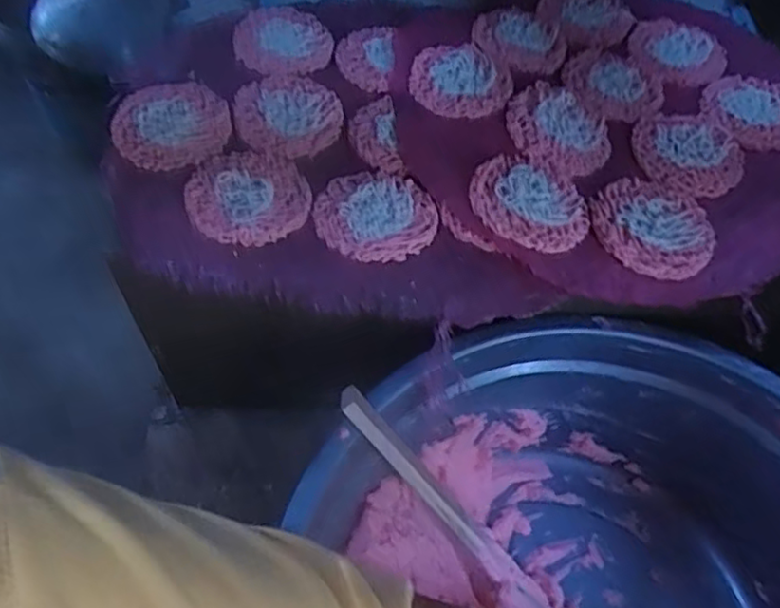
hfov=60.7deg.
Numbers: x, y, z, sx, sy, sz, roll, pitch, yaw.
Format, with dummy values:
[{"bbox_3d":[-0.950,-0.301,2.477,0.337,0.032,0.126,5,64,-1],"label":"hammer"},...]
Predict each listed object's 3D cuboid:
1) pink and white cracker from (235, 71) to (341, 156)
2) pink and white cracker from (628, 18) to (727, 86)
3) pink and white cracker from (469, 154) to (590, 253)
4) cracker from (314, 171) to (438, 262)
[{"bbox_3d":[-0.074,-0.143,0.486,0.075,0.012,0.083,12,56,5],"label":"pink and white cracker"},{"bbox_3d":[0.242,-0.213,0.560,0.078,0.005,0.076,18,56,8],"label":"pink and white cracker"},{"bbox_3d":[0.095,-0.069,0.442,0.079,0.010,0.071,33,57,5],"label":"pink and white cracker"},{"bbox_3d":[-0.009,-0.060,0.438,0.074,0.005,0.076,27,58,14],"label":"cracker"}]

